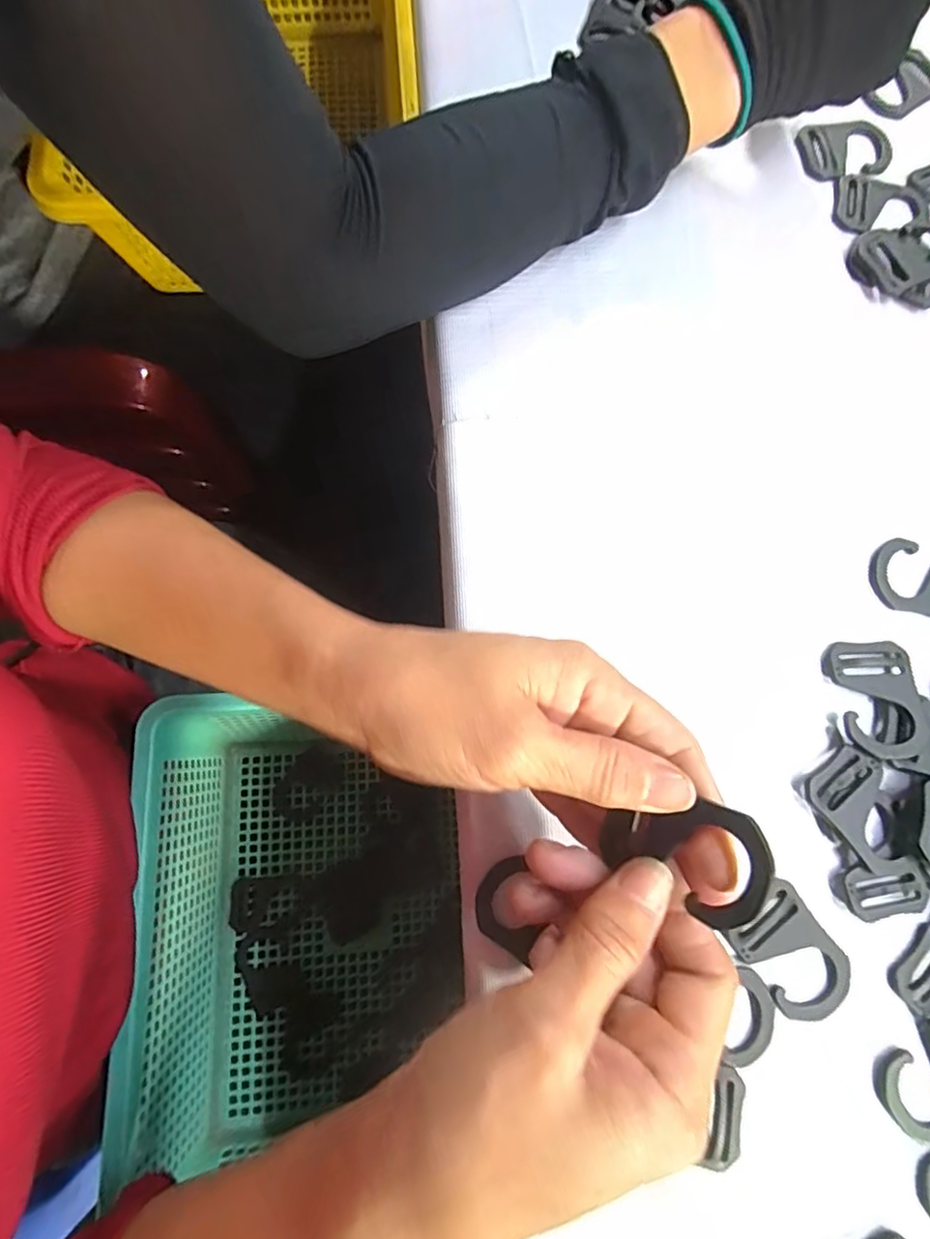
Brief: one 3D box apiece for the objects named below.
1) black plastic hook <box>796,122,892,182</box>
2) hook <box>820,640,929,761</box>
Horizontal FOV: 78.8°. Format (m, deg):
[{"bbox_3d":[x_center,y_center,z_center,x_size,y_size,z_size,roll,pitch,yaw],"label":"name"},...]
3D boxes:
[{"bbox_3d":[0.209,-0.258,0.310,0.052,0.005,0.034,-12,81,-5],"label":"black plastic hook"},{"bbox_3d":[0.177,0.033,0.243,0.036,0.006,0.051,-12,70,-1],"label":"hook"}]

